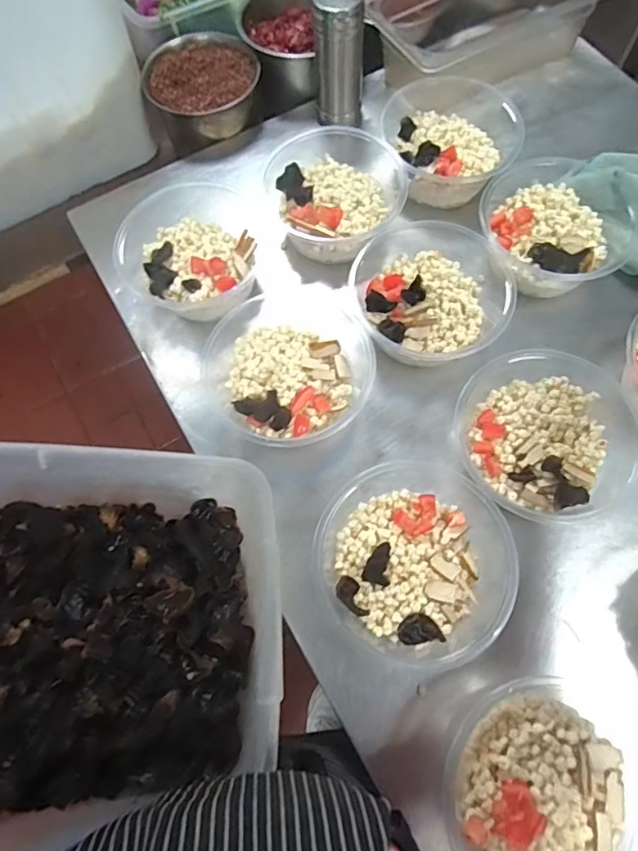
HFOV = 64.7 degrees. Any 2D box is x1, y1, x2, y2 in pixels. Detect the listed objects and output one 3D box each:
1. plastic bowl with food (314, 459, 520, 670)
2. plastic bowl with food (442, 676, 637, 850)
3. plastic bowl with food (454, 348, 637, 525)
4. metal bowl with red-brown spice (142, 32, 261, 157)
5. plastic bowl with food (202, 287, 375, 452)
[{"bbox_3d":[0.085,0.113,0.462,0.162,0.074,0.184,10,70,5],"label":"plastic bowl with food"},{"bbox_3d":[0.182,0.296,0.391,0.181,0.078,0.174,-1,69,2],"label":"plastic bowl with food"},{"bbox_3d":[0.224,0.018,0.500,0.159,0.064,0.146,-1,69,2],"label":"plastic bowl with food"},{"bbox_3d":[-0.161,-0.468,0.719,0.157,0.079,0.132,-15,70,-4],"label":"metal bowl with red-brown spice"},{"bbox_3d":[-0.026,-0.061,0.529,0.168,0.082,0.172,-1,69,2],"label":"plastic bowl with food"}]

